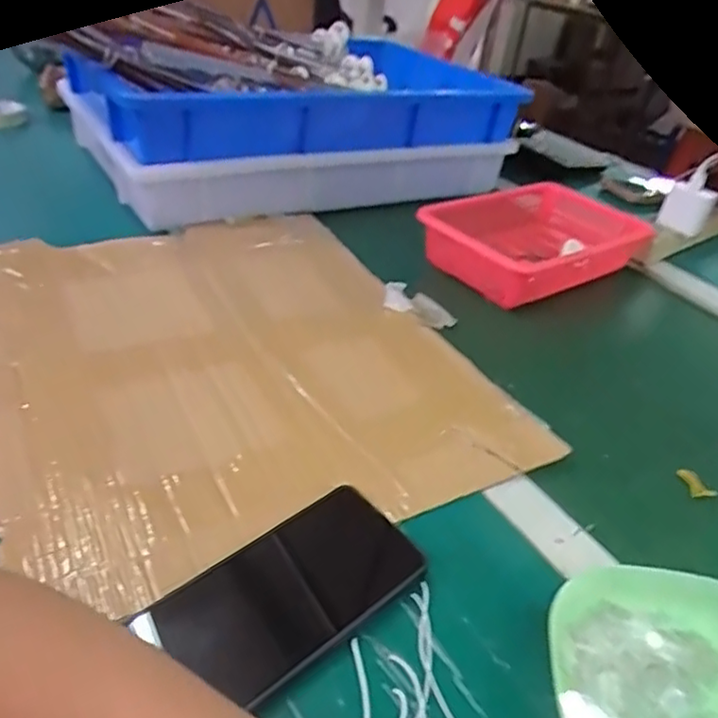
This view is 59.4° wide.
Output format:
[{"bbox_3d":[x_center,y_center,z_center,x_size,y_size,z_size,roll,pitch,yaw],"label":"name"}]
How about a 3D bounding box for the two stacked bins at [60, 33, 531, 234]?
[{"bbox_3d":[-0.066,-0.296,0.823,0.524,0.145,0.236,-18,42,-32],"label":"two stacked bins"}]

